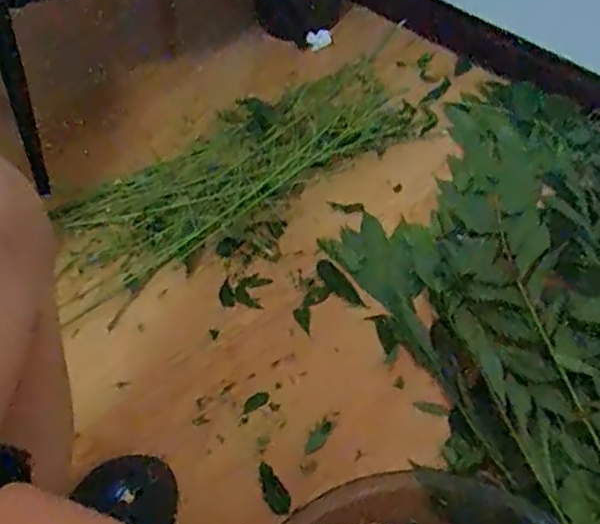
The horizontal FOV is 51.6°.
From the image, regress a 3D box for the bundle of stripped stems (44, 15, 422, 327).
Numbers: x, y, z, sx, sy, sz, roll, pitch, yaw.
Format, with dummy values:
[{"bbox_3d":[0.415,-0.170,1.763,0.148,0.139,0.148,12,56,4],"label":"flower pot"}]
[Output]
[{"bbox_3d":[-0.093,-0.143,0.954,0.621,0.065,0.196,-33,59,-18],"label":"bundle of stripped stems"}]

